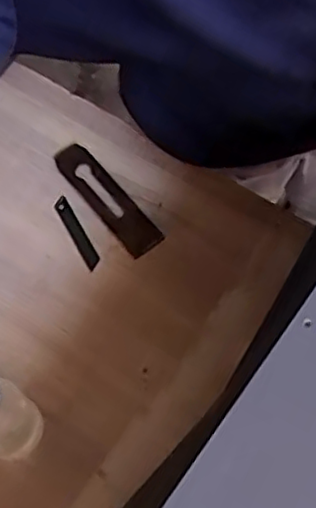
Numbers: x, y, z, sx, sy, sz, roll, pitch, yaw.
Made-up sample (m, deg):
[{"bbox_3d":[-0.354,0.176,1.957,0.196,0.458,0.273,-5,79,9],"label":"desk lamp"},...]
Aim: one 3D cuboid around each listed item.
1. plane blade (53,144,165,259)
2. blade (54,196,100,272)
[{"bbox_3d":[-0.060,-0.066,0.773,0.043,0.011,0.167,-37,69,-12],"label":"plane blade"},{"bbox_3d":[-0.092,-0.024,0.761,0.016,0.004,0.098,-29,66,-6],"label":"blade"}]

